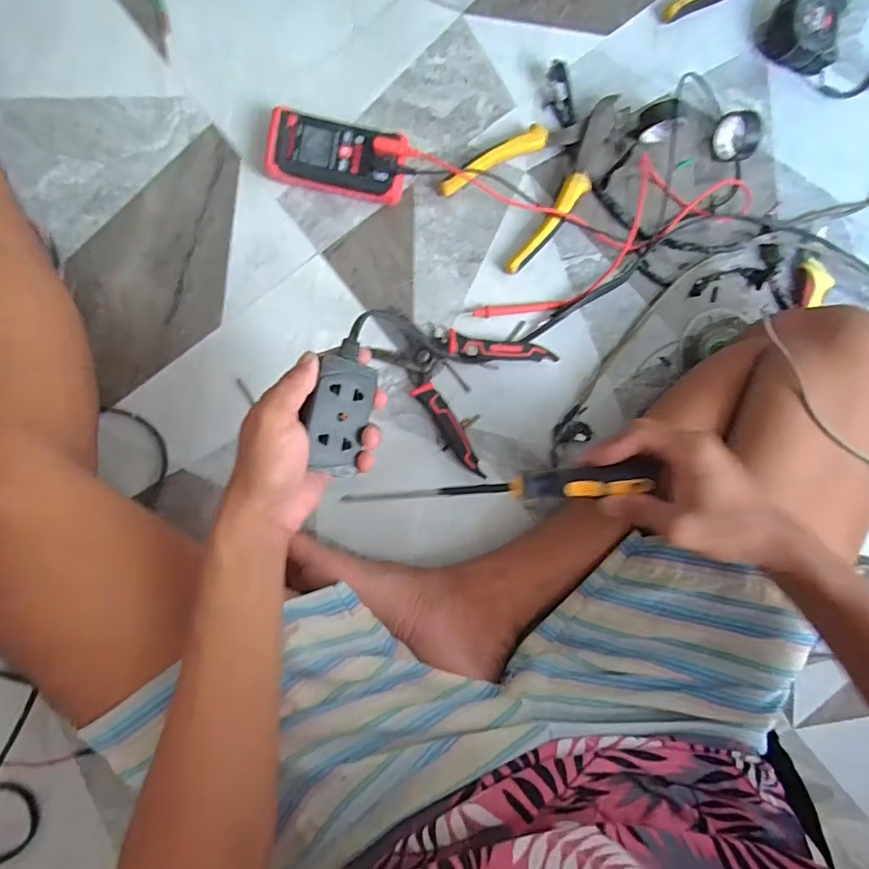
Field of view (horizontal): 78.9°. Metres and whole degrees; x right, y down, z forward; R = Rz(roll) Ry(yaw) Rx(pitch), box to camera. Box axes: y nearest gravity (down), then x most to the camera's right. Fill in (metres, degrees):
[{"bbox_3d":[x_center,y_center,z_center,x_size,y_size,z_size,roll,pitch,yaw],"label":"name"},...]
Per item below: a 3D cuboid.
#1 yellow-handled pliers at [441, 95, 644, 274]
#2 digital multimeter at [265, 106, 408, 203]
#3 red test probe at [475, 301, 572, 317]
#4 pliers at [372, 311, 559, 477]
[{"bbox_3d":[0.112,-0.254,0.505,0.188,0.024,0.102,-41,94,-6],"label":"yellow-handled pliers"},{"bbox_3d":[-0.087,-0.246,0.477,0.119,0.032,0.060,9,88,-6],"label":"digital multimeter"},{"bbox_3d":[0.085,-0.121,0.506,0.096,0.007,0.009,-7,90,-7],"label":"red test probe"},{"bbox_3d":[0.011,-0.062,0.488,0.156,0.023,0.127,34,85,-5],"label":"pliers"}]

